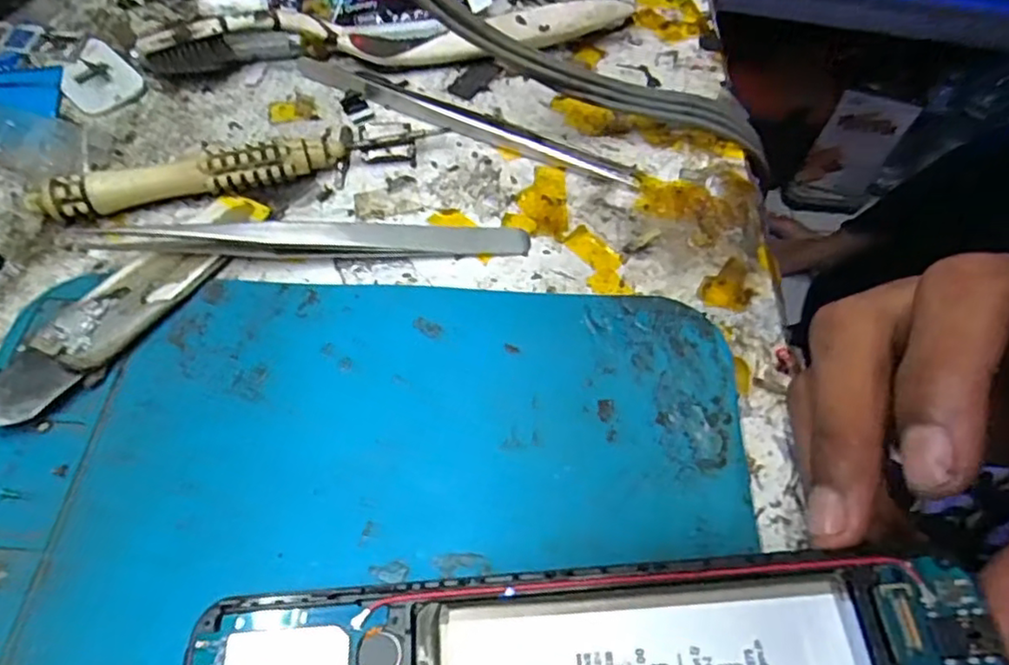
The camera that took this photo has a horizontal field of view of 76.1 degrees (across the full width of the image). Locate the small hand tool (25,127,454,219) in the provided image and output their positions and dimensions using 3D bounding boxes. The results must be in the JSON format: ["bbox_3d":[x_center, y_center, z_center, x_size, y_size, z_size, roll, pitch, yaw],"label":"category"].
[{"bbox_3d":[-0.083,-0.052,0.206,0.121,0.014,0.009,-14,60,-11],"label":"small hand tool"}]

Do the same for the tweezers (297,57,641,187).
[{"bbox_3d":[-0.016,-0.077,0.228,0.132,0.006,0.010,22,60,11],"label":"tweezers"}]

